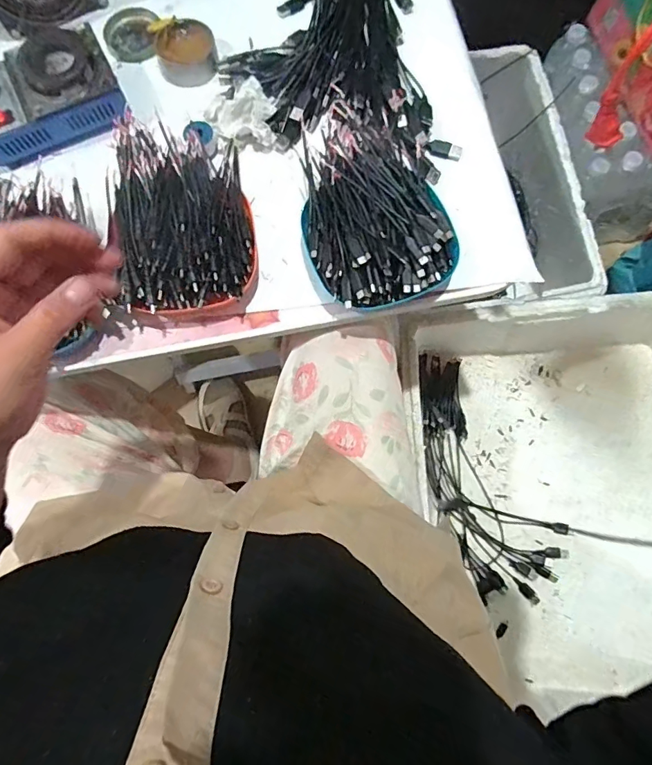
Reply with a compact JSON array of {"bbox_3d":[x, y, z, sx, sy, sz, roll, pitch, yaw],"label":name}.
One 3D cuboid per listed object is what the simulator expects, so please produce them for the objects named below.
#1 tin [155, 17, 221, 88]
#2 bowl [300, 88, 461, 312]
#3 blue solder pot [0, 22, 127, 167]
[{"bbox_3d":[-0.155,-0.369,0.513,0.065,0.021,0.073,-14,78,-2],"label":"tin"},{"bbox_3d":[0.040,-0.165,0.441,0.137,0.056,0.195,-19,79,-4],"label":"bowl"},{"bbox_3d":[-0.295,-0.297,0.479,0.151,0.060,0.096,-24,79,-5],"label":"blue solder pot"}]

